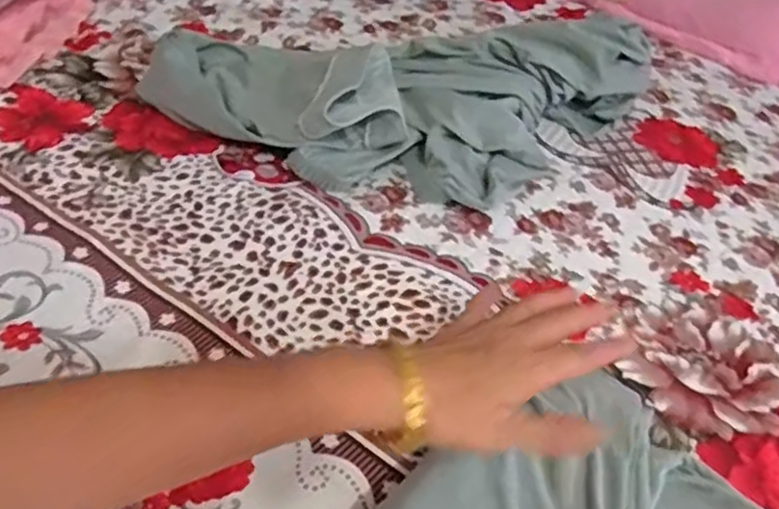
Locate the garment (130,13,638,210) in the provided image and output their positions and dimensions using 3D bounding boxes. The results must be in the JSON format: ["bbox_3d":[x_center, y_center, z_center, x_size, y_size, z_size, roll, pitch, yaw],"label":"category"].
[{"bbox_3d":[0.007,-0.138,0.630,0.455,0.084,0.180,6,47,-1],"label":"garment"}]

